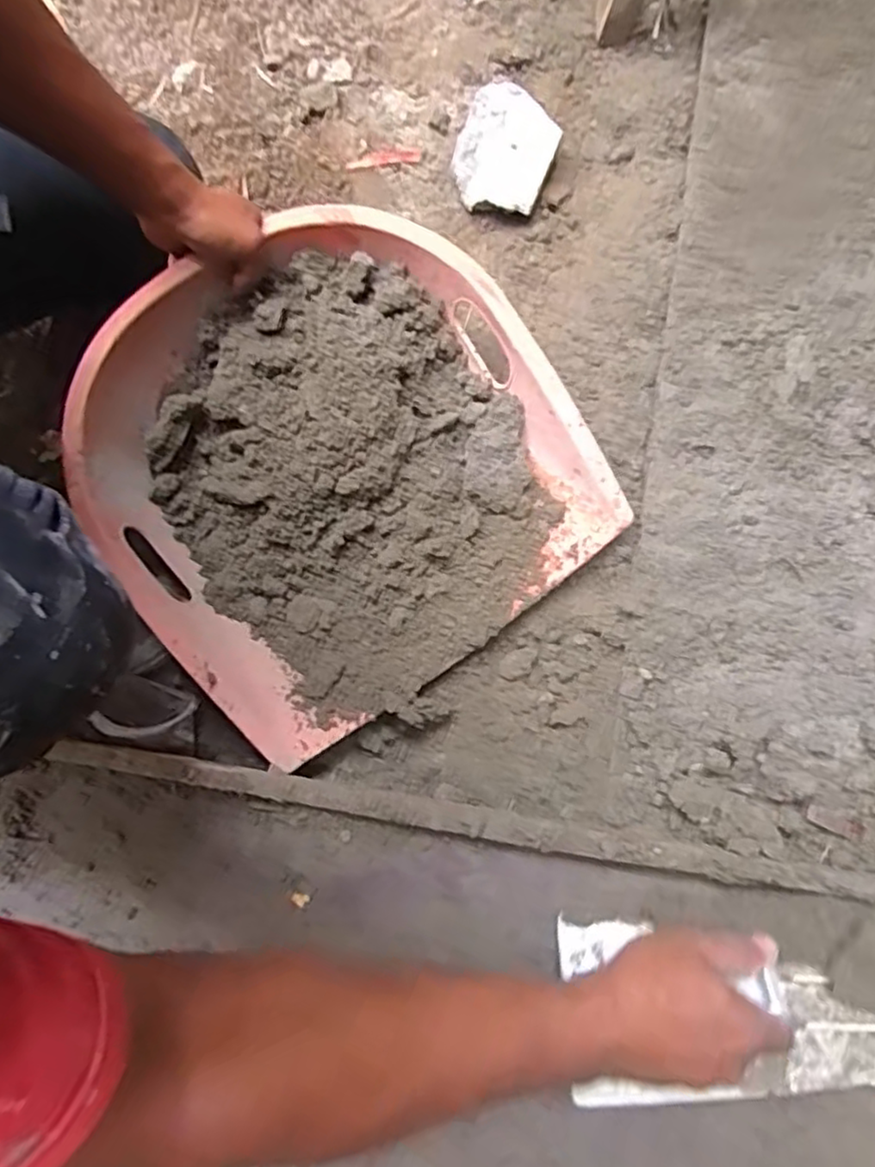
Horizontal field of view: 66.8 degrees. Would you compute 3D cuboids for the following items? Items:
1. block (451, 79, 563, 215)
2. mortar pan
[{"bbox_3d":[0.073,-0.464,0.718,0.103,0.056,0.111,20,78,5],"label":"block"},{"bbox_3d":[-0.096,-0.103,0.597,0.402,0.097,0.411,-42,80,-8],"label":"mortar pan"}]

